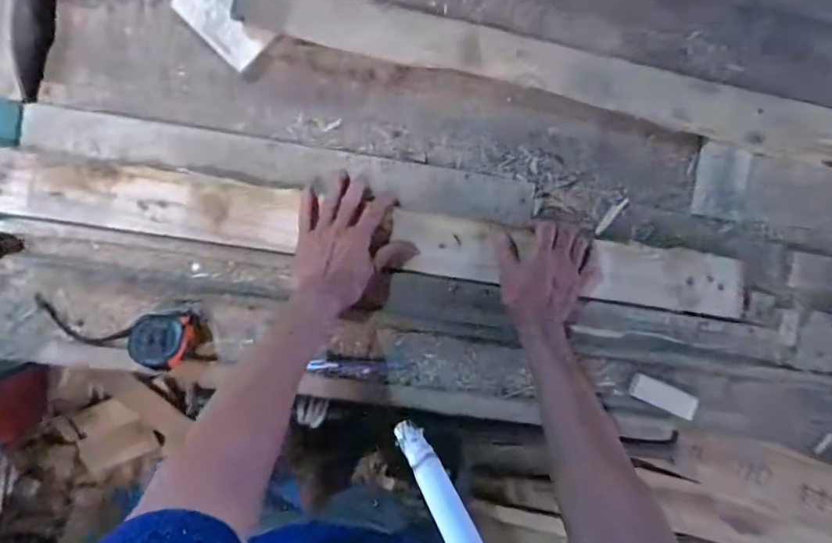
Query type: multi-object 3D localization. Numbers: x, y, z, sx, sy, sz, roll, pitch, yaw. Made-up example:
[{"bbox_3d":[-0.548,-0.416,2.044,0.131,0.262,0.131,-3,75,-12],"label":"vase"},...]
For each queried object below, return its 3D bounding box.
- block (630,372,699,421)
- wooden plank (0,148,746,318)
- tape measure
[{"bbox_3d":[0.325,0.164,0.704,0.089,0.009,0.031,24,84,-3],"label":"block"},{"bbox_3d":[-0.050,-0.045,0.677,0.966,0.023,0.081,8,85,-5],"label":"wooden plank"},{"bbox_3d":[-0.287,0.080,0.630,0.073,0.042,0.060,-3,86,-6],"label":"tape measure"}]

